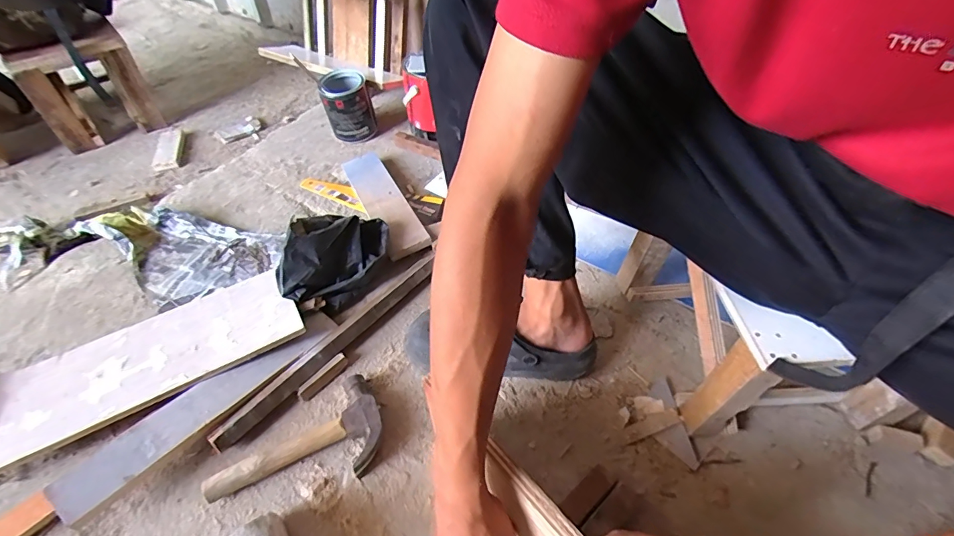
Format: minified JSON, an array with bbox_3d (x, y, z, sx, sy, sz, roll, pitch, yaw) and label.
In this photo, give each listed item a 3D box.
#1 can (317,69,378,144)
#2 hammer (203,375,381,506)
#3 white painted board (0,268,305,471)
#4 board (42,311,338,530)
[{"bbox_3d":[-0.306,-0.382,1.039,0.108,0.137,0.104,1,48,-1],"label":"can"},{"bbox_3d":[-0.209,0.236,0.544,0.220,0.034,0.110,-35,58,-28],"label":"hammer"},{"bbox_3d":[-0.468,0.121,0.624,0.392,0.013,0.189,-25,44,-19],"label":"white painted board"},{"bbox_3d":[-0.349,0.163,0.574,0.069,0.011,0.352,33,55,24],"label":"board"}]

